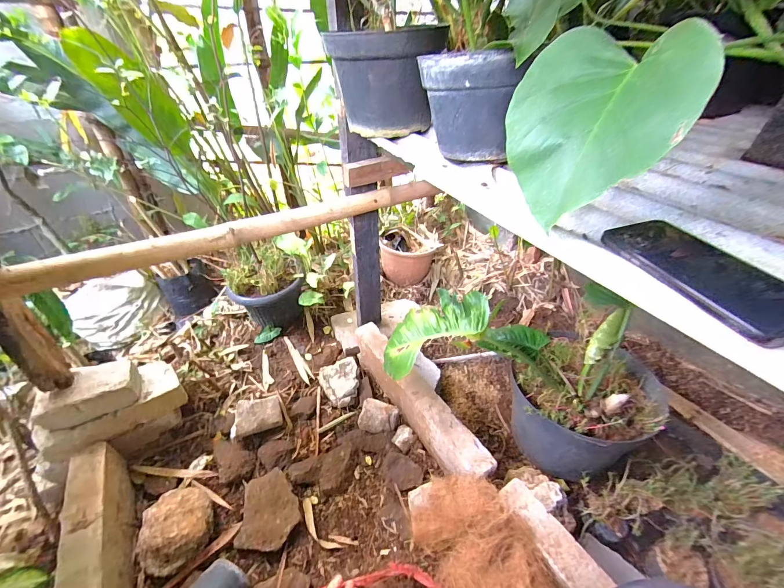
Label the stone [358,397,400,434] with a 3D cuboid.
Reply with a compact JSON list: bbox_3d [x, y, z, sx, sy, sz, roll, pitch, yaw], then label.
[{"bbox_3d":[-0.041,0.369,1.020,0.113,0.050,0.081,11,37,17],"label":"stone"}]

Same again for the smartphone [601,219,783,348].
[{"bbox_3d":[0.290,-0.021,0.315,0.082,0.014,0.169,-11,40,-10],"label":"smartphone"}]

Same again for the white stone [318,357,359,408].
[{"bbox_3d":[-0.170,0.293,1.134,0.130,0.055,0.169,-15,37,-17],"label":"white stone"}]

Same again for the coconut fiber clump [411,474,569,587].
[{"bbox_3d":[0.179,0.523,0.706,0.177,0.135,0.335,-25,41,-29],"label":"coconut fiber clump"}]

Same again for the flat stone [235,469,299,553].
[{"bbox_3d":[-0.302,0.537,0.848,0.142,0.046,0.178,-5,35,-5],"label":"flat stone"}]

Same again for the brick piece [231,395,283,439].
[{"bbox_3d":[-0.408,0.373,1.018,0.144,0.070,0.081,-14,37,-17],"label":"brick piece"}]

